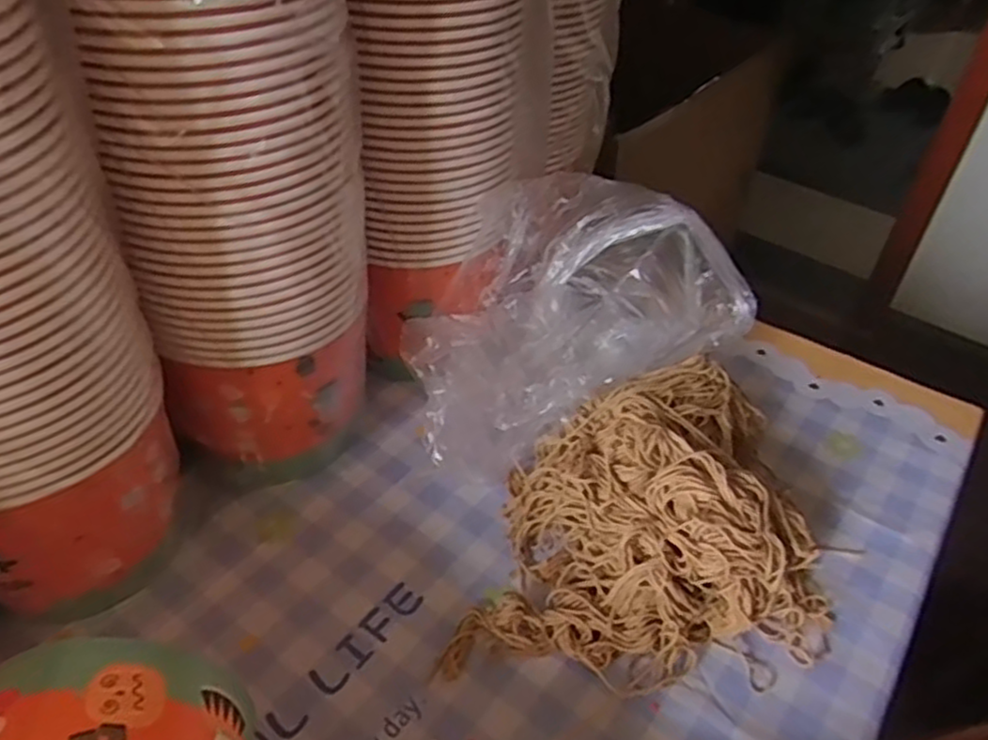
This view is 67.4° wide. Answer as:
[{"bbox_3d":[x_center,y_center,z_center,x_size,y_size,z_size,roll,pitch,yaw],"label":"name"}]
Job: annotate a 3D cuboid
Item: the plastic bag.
[{"bbox_3d":[0.055,-0.041,0.590,0.266,0.167,0.147,-17,47,-21],"label":"plastic bag"}]

